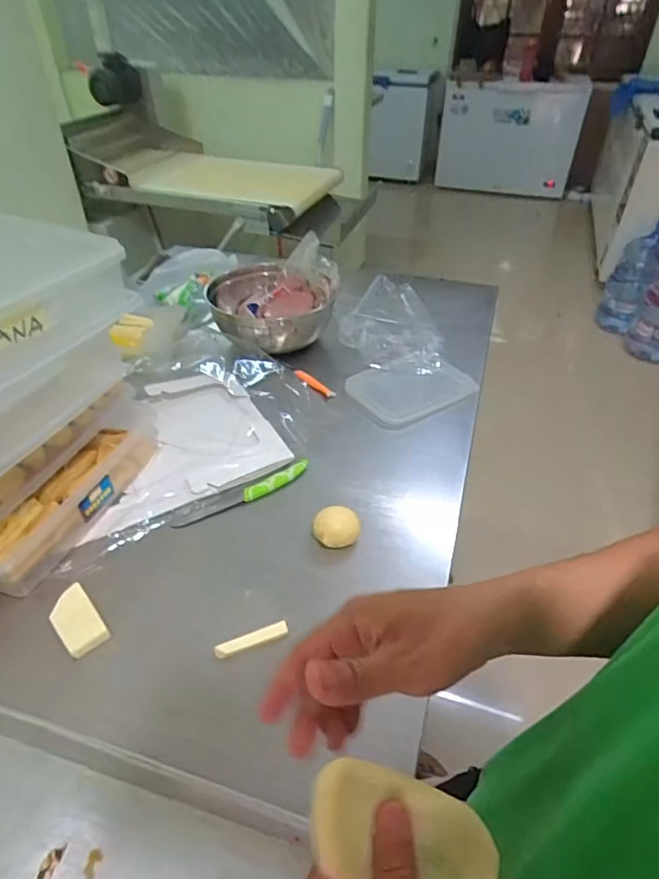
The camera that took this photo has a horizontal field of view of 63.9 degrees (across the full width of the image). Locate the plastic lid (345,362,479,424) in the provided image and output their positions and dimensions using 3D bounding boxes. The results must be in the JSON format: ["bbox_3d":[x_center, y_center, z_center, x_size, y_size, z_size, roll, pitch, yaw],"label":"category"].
[{"bbox_3d":[0.139,-0.086,0.876,0.199,0.013,0.140,-20,45,-23],"label":"plastic lid"}]

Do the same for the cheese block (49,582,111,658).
[{"bbox_3d":[-0.260,0.187,0.545,0.039,0.020,0.070,-30,49,-31],"label":"cheese block"}]

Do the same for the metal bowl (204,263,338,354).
[{"bbox_3d":[-0.105,-0.247,0.978,0.220,0.099,0.225,1,41,-1],"label":"metal bowl"}]

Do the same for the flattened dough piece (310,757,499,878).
[{"bbox_3d":[0.042,0.209,0.276,0.111,0.025,0.049,31,39,-14],"label":"flattened dough piece"}]

